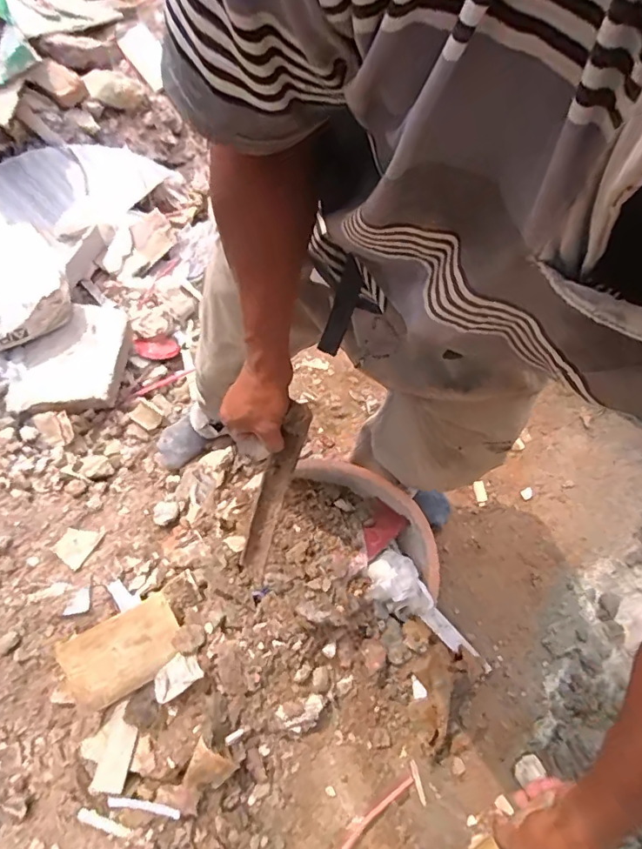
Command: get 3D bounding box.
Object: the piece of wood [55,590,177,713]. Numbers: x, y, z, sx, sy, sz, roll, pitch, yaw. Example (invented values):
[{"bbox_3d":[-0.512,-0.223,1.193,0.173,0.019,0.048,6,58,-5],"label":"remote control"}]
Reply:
[{"bbox_3d":[-0.349,0.404,0.922,0.191,0.026,0.130,-24,85,-22],"label":"piece of wood"}]

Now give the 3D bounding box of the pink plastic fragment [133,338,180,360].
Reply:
[{"bbox_3d":[-0.407,-0.188,1.292,0.109,0.014,0.056,-6,63,-32],"label":"pink plastic fragment"}]

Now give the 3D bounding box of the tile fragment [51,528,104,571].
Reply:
[{"bbox_3d":[-0.496,0.243,1.055,0.068,0.014,0.082,31,67,11],"label":"tile fragment"}]

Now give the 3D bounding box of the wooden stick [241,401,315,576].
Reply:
[{"bbox_3d":[-0.066,0.099,0.671,0.037,0.315,0.027,27,39,9],"label":"wooden stick"}]

